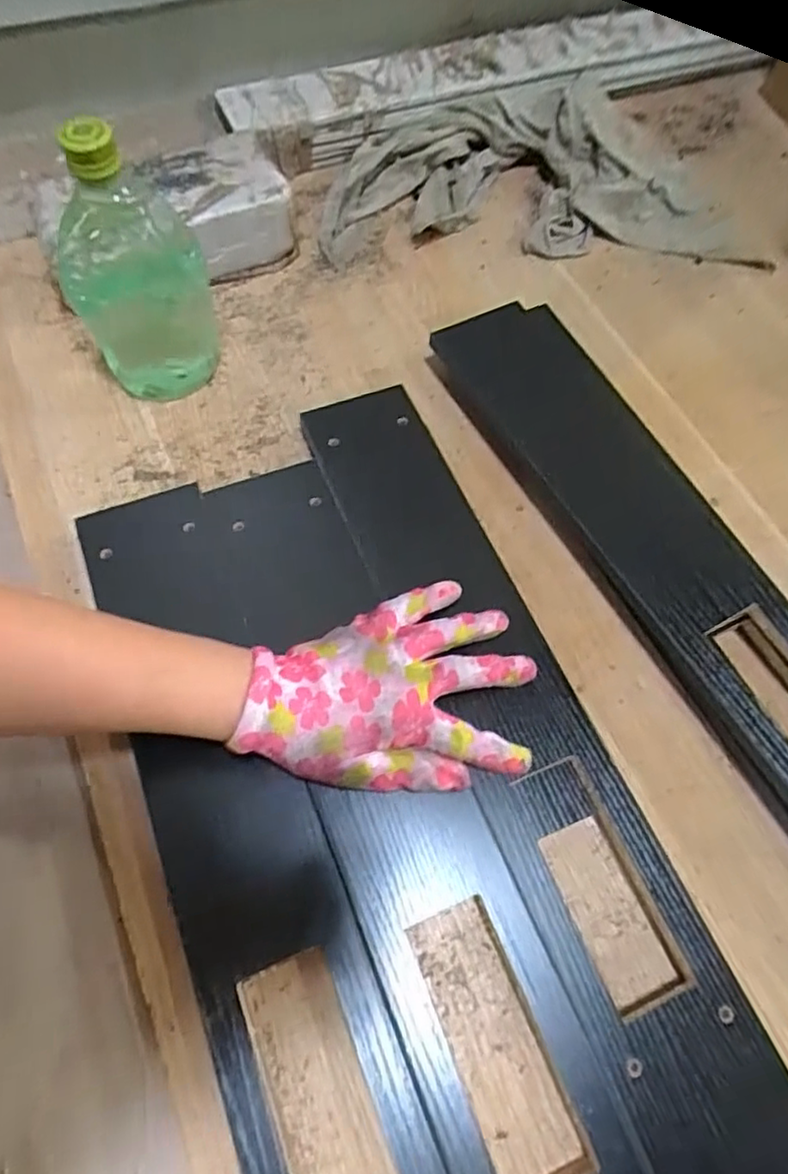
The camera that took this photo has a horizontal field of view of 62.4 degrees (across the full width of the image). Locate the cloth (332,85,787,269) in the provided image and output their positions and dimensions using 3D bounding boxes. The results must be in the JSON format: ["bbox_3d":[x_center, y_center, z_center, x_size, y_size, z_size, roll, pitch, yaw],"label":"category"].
[{"bbox_3d":[0.132,-0.409,0.631,0.393,0.058,0.210,-2,65,-4],"label":"cloth"}]

